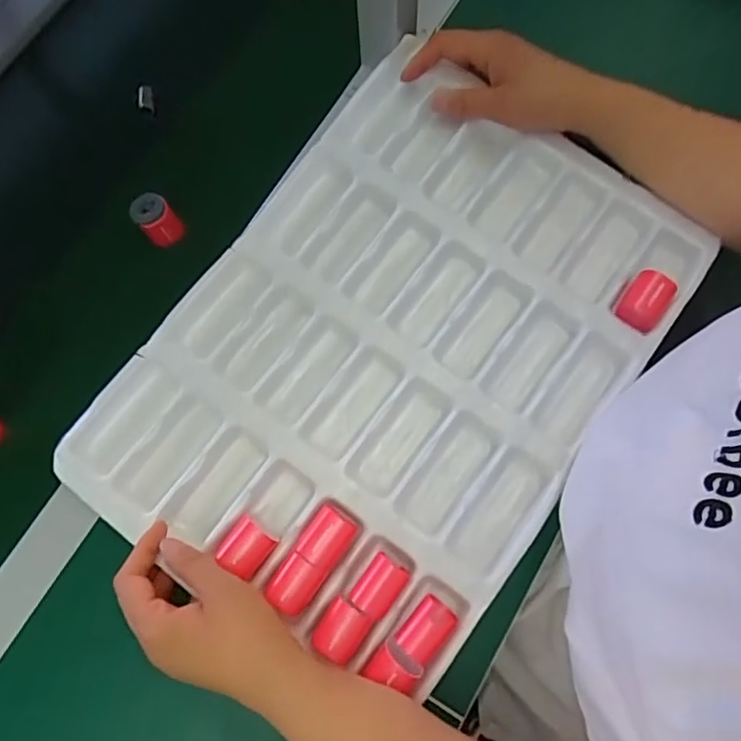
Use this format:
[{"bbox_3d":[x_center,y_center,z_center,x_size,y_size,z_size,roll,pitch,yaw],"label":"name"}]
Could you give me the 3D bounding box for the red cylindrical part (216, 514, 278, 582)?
[{"bbox_3d":[-0.086,0.126,0.419,0.032,0.034,0.032,36,77,11],"label":"red cylindrical part"}]

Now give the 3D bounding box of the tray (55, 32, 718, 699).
[{"bbox_3d":[0.017,-0.017,0.455,0.311,0.028,0.426,34,78,11],"label":"tray"}]

